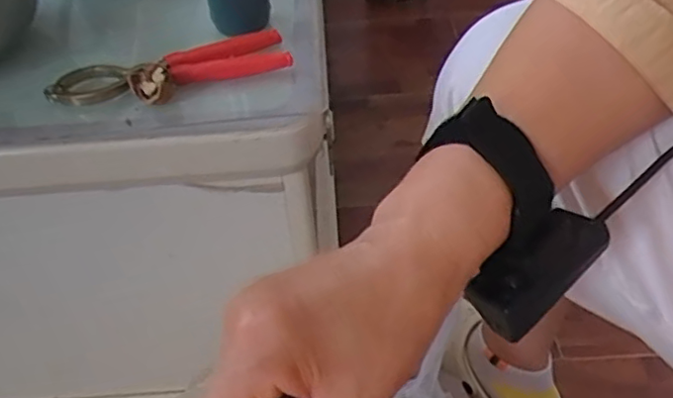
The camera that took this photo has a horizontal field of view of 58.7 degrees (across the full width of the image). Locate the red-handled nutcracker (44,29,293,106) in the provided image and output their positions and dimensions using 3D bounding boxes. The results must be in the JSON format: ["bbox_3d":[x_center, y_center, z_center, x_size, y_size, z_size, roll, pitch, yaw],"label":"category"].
[{"bbox_3d":[-0.116,-0.093,0.415,0.161,0.018,0.042,-14,46,-11],"label":"red-handled nutcracker"}]

